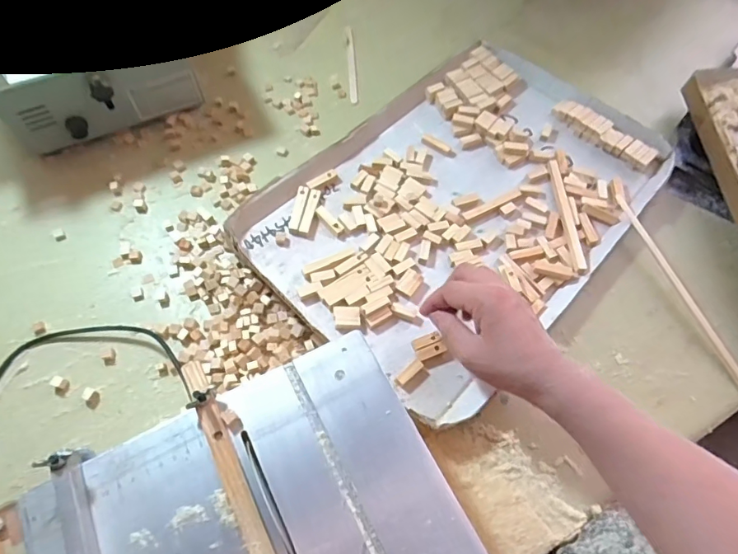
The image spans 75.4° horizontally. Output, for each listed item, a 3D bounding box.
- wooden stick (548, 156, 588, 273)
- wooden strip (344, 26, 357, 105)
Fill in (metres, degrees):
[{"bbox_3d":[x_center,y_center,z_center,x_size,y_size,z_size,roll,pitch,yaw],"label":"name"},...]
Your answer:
[{"bbox_3d":[0.226,-0.075,0.547,0.015,0.011,0.157,0,63,-2],"label":"wooden stick"},{"bbox_3d":[-0.025,-0.302,0.676,0.010,0.004,0.151,-1,64,-9],"label":"wooden strip"}]

